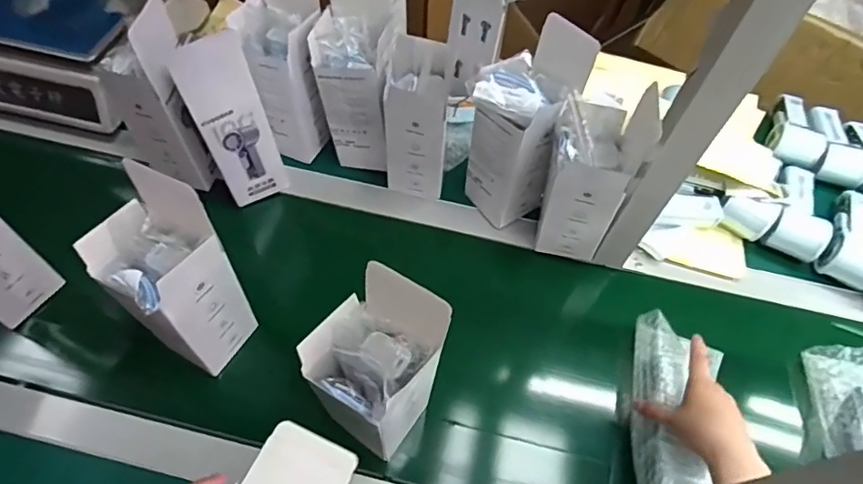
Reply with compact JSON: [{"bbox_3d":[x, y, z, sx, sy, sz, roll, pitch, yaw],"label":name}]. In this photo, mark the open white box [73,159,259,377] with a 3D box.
[{"bbox_3d":[-0.237,0.039,0.484,0.087,0.211,0.090,30,62,14],"label":"open white box"}]

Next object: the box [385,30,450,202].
[{"bbox_3d":[-0.017,-0.139,0.628,0.073,0.198,0.085,4,59,-1],"label":"box"}]

